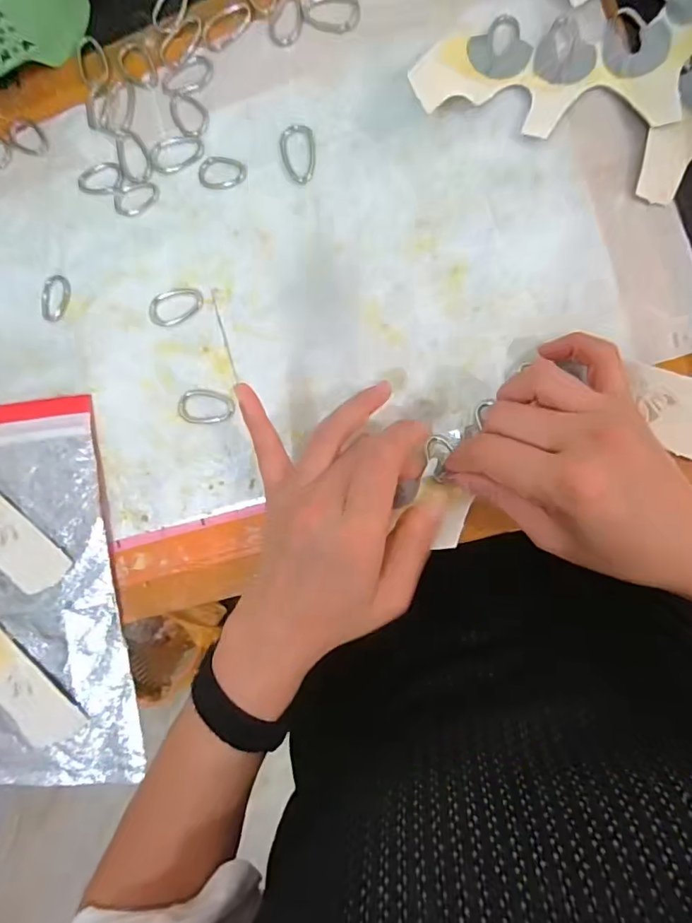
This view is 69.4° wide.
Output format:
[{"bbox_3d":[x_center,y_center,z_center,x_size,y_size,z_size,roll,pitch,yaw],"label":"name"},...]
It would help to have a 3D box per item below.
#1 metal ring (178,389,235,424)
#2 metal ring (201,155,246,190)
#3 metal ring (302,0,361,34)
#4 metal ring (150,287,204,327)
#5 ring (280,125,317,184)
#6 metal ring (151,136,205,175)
[{"bbox_3d":[-0.085,-0.033,0.301,0.035,0.004,0.020,6,91,9],"label":"metal ring"},{"bbox_3d":[-0.075,-0.174,0.301,0.029,0.004,0.020,13,93,8],"label":"metal ring"},{"bbox_3d":[-0.009,-0.262,0.290,0.036,0.004,0.022,20,94,8],"label":"metal ring"},{"bbox_3d":[-0.105,-0.096,0.307,0.034,0.005,0.022,-18,88,8],"label":"metal ring"},{"bbox_3d":[-0.028,-0.180,0.292,0.021,0.004,0.033,-7,90,9],"label":"ring"},{"bbox_3d":[-0.104,-0.189,0.306,0.034,0.004,0.022,-15,88,9],"label":"metal ring"}]

